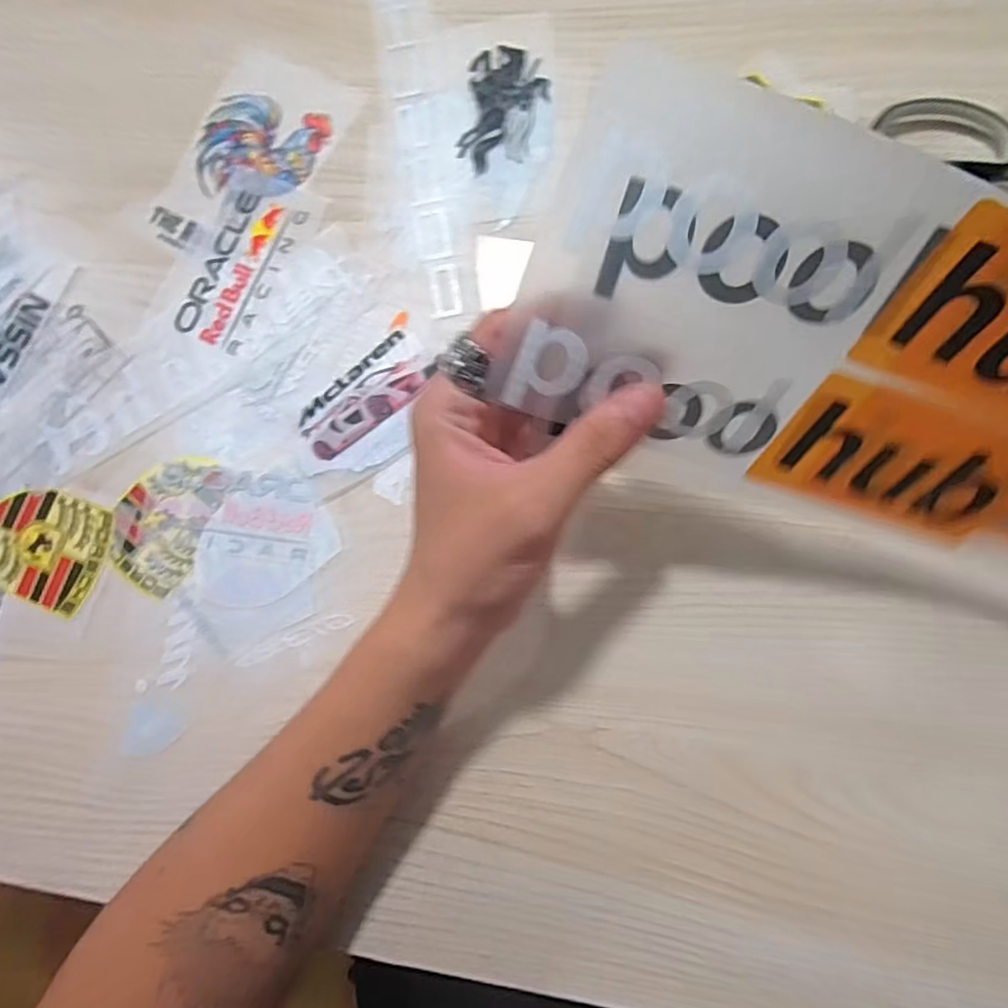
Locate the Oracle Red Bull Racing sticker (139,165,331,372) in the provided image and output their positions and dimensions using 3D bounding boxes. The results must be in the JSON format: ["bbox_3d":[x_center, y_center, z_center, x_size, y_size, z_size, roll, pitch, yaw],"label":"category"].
[{"bbox_3d":[-0.150,-0.131,0.336,0.067,0.004,0.111,23,85,8],"label":"Oracle Red Bull Racing sticker"}]

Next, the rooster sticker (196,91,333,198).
[{"bbox_3d":[-0.143,-0.204,0.348,0.073,0.004,0.063,22,85,8],"label":"rooster sticker"}]

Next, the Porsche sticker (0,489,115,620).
[{"bbox_3d":[-0.248,0.022,0.325,0.071,0.004,0.059,21,85,8],"label":"Porsche sticker"}]

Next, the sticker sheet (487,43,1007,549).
[{"bbox_3d":[0.114,-0.045,0.198,0.217,0.113,0.030,18,45,-5],"label":"sticker sheet"}]

